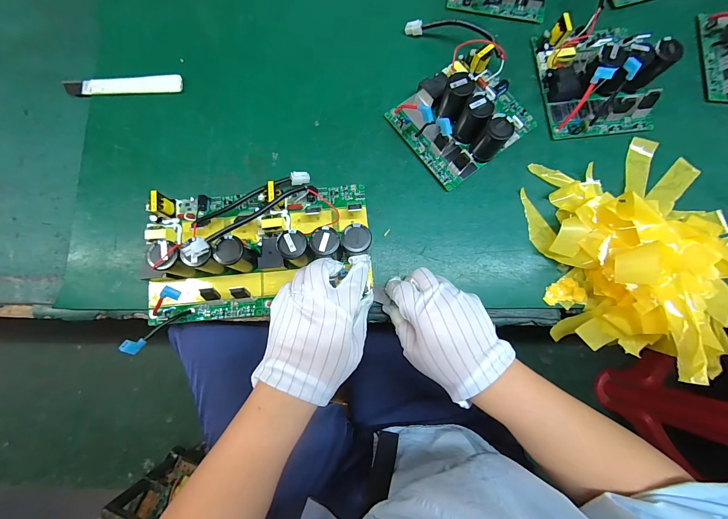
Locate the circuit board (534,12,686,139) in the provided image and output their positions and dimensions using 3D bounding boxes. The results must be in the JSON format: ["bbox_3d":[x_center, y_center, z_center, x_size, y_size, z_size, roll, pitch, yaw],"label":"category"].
[{"bbox_3d":[0.275,-0.218,0.358,0.120,0.056,0.137,-7,82,-1],"label":"circuit board"}]

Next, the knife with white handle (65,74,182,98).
[{"bbox_3d":[-0.291,-0.212,0.383,0.135,0.007,0.025,-4,82,-1],"label":"knife with white handle"}]

